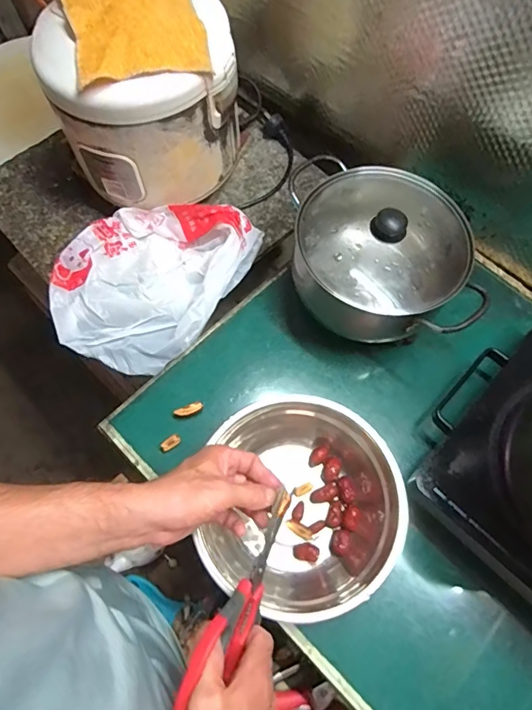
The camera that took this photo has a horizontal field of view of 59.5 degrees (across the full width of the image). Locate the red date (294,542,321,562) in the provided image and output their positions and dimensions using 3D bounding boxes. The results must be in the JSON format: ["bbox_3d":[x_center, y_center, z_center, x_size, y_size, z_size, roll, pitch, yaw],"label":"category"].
[{"bbox_3d":[0.047,0.229,0.541,0.028,0.017,0.020,9,68,2],"label":"red date"}]

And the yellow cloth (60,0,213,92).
[{"bbox_3d":[-0.162,-0.412,0.567,0.154,0.030,0.172,-16,69,-8],"label":"yellow cloth"}]

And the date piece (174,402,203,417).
[{"bbox_3d":[-0.100,0.073,0.602,0.038,0.013,0.013,-16,69,-8],"label":"date piece"}]

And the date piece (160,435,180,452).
[{"bbox_3d":[-0.121,0.111,0.589,0.025,0.011,0.014,-33,73,-14],"label":"date piece"}]

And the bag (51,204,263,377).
[{"bbox_3d":[-0.178,-0.118,0.682,0.246,0.073,0.279,25,69,8],"label":"bag"}]

